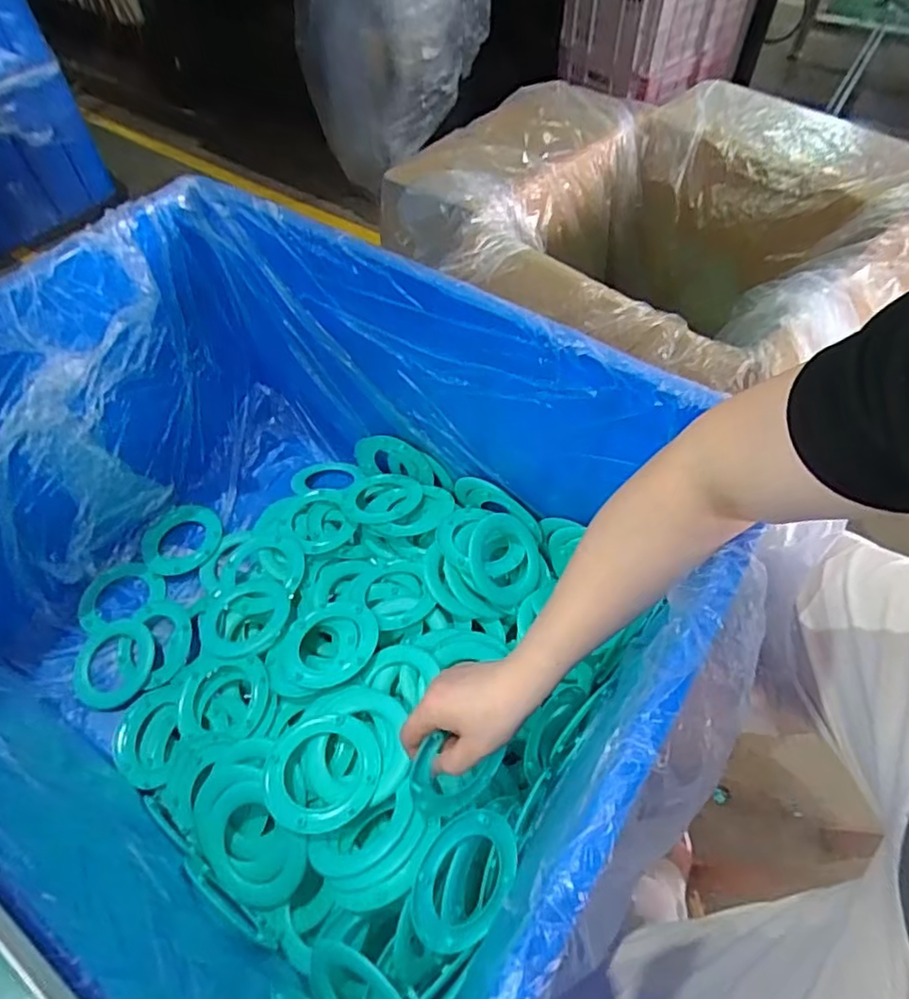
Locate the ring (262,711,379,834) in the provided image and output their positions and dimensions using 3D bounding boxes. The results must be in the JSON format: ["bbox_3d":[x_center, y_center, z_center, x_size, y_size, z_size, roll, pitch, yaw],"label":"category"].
[{"bbox_3d":[-0.124,0.257,0.578,0.105,0.018,0.105,0,43,0],"label":"ring"}]

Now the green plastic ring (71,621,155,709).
[{"bbox_3d":[-0.413,0.197,0.740,0.089,0.013,0.099,14,58,10],"label":"green plastic ring"}]

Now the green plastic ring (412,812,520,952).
[{"bbox_3d":[0.010,0.308,0.498,0.084,0.012,0.104,32,68,-18],"label":"green plastic ring"}]

